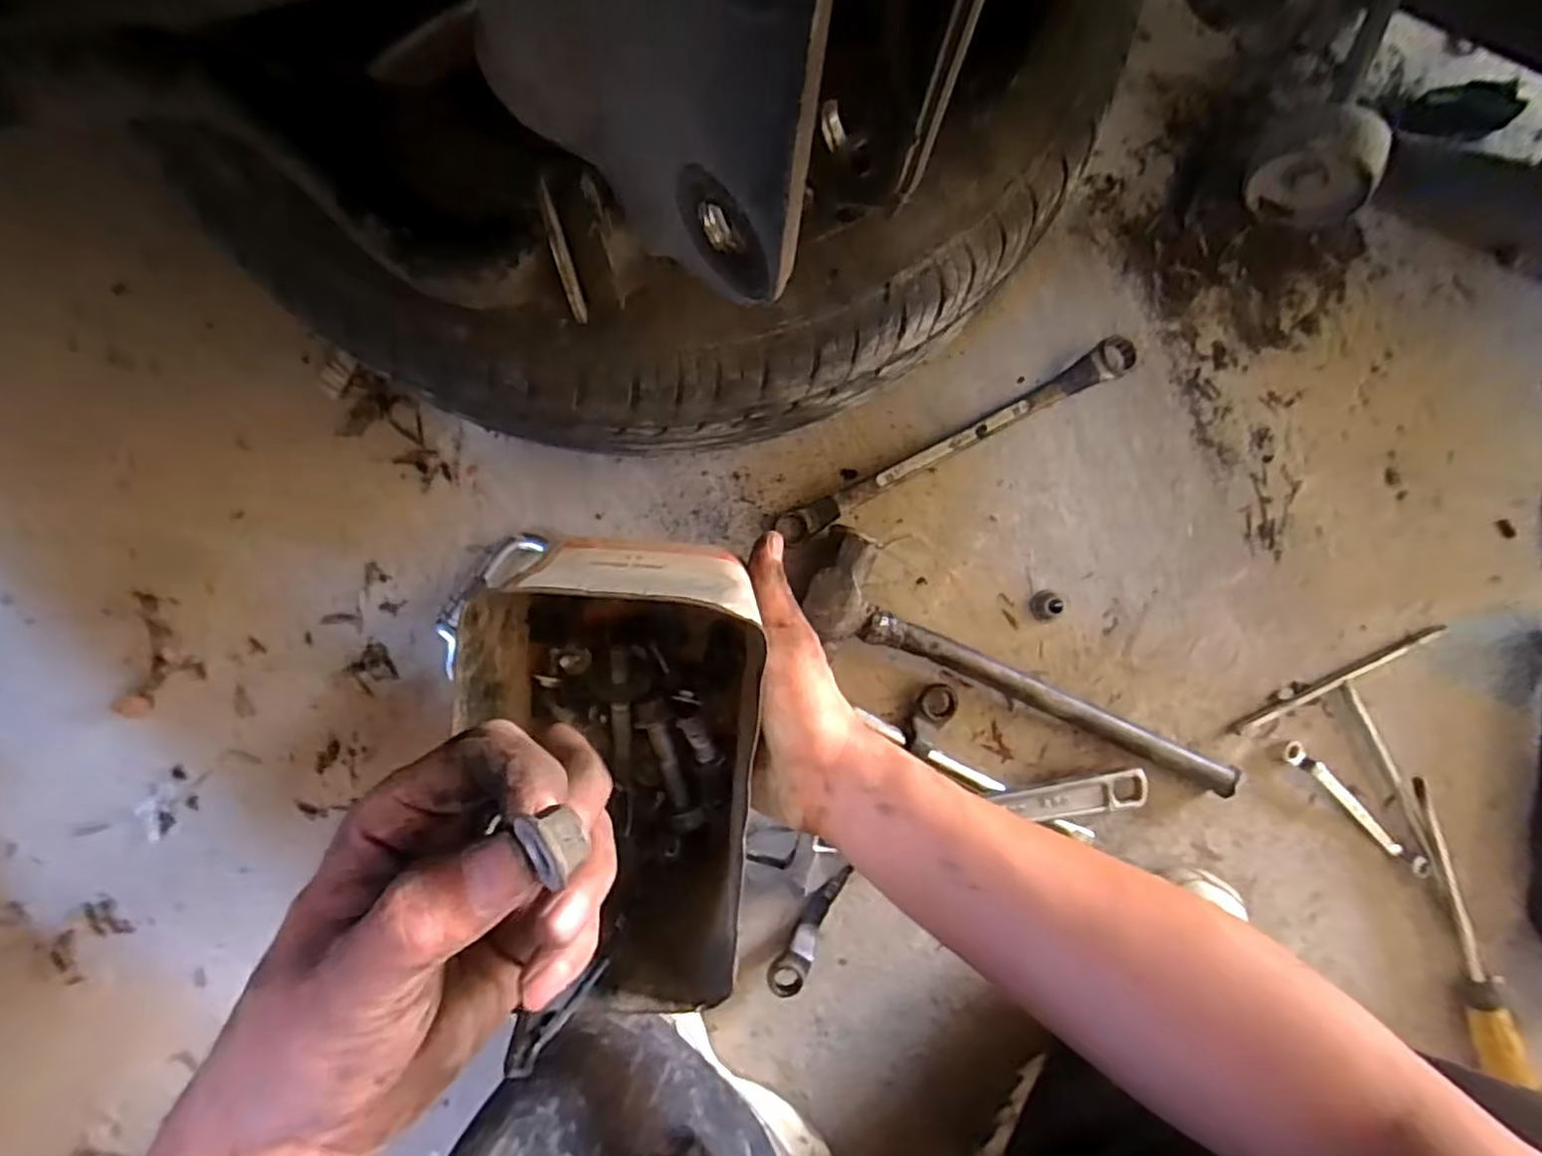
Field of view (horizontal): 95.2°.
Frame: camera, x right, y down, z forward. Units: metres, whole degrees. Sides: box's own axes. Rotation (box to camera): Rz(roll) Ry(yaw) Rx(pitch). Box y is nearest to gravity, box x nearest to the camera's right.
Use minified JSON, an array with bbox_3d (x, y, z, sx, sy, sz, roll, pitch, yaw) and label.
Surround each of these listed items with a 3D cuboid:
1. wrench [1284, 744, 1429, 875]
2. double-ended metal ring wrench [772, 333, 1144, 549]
[{"bbox_3d":[0.450,0.176,0.541,0.138,0.015,0.014,44,85,0],"label":"wrench"},{"bbox_3d":[0.140,-0.103,0.531,0.295,0.029,0.024,-28,88,-4],"label":"double-ended metal ring wrench"}]

